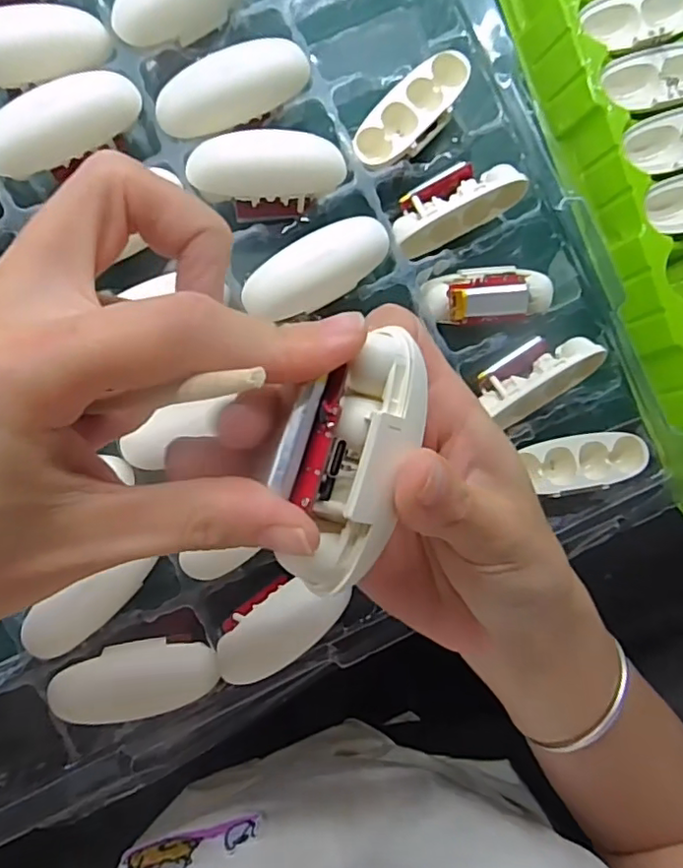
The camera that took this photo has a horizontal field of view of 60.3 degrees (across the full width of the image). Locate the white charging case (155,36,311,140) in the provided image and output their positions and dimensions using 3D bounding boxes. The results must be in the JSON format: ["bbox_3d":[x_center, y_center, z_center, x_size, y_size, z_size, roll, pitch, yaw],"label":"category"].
[{"bbox_3d":[-0.046,-0.148,0.249,0.066,0.014,0.025,-24,91,-5],"label":"white charging case"}]

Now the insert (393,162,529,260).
[{"bbox_3d":[0.051,-0.106,0.268,0.061,0.021,0.028,-28,91,-5],"label":"insert"}]

